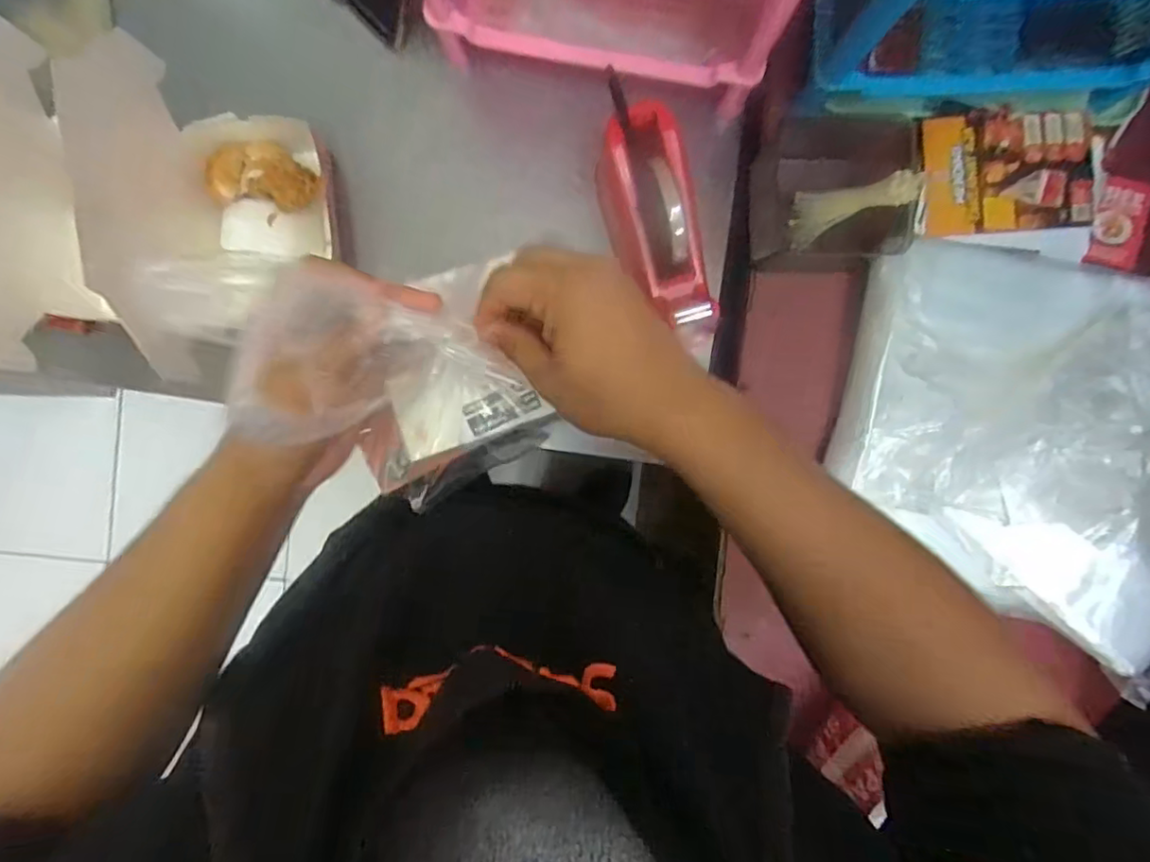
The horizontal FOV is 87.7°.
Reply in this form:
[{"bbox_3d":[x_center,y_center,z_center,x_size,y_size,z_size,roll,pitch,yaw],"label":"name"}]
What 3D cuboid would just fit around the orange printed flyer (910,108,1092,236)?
[{"bbox_3d":[0.380,-0.229,0.529,0.145,0.016,0.100,-2,92,-1],"label":"orange printed flyer"}]

